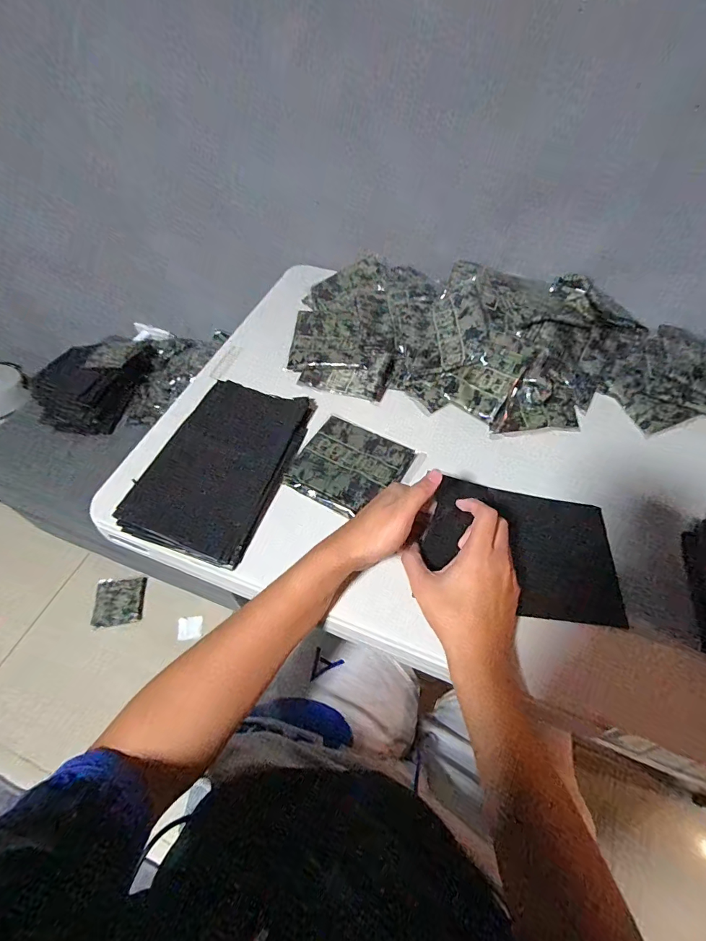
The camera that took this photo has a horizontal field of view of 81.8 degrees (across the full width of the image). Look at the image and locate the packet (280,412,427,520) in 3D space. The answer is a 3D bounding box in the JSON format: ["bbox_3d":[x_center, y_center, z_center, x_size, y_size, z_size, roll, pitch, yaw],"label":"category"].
[{"bbox_3d":[0.002,-0.004,0.519,0.141,0.004,0.127,23,57,14],"label":"packet"}]

